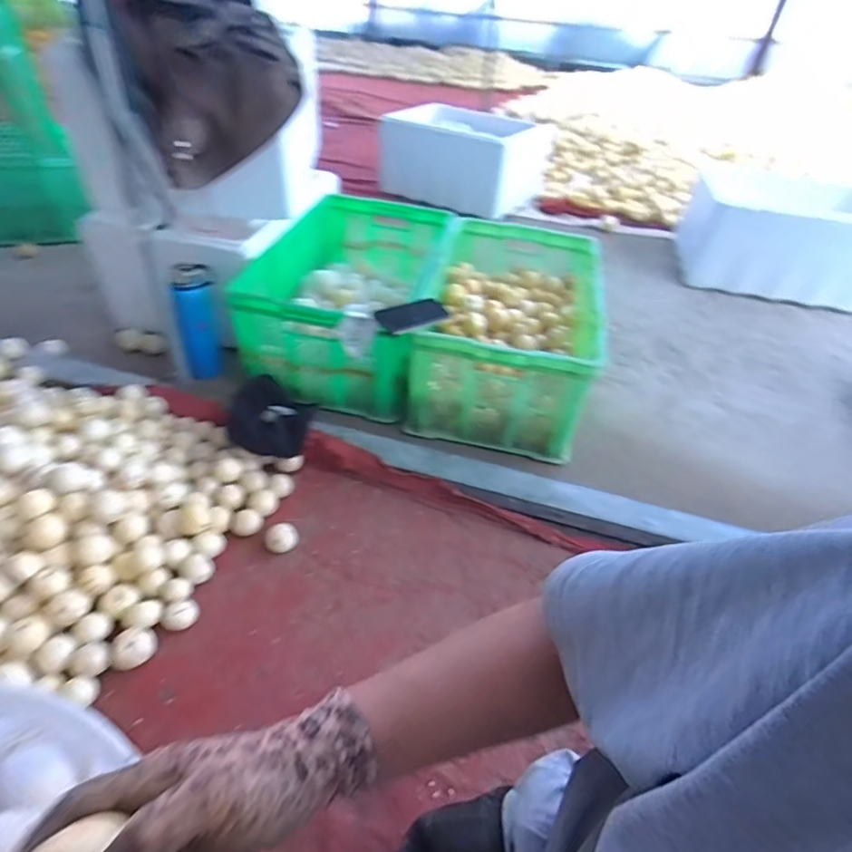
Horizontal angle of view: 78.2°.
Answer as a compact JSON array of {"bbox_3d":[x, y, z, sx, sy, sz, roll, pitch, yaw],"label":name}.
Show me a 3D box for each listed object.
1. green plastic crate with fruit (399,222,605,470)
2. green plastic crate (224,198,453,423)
[{"bbox_3d":[0.195,-0.241,1.291,0.393,0.260,0.591,11,43,6],"label":"green plastic crate with fruit"},{"bbox_3d":[-0.183,-0.349,1.348,0.404,0.237,0.638,10,43,5],"label":"green plastic crate"}]

